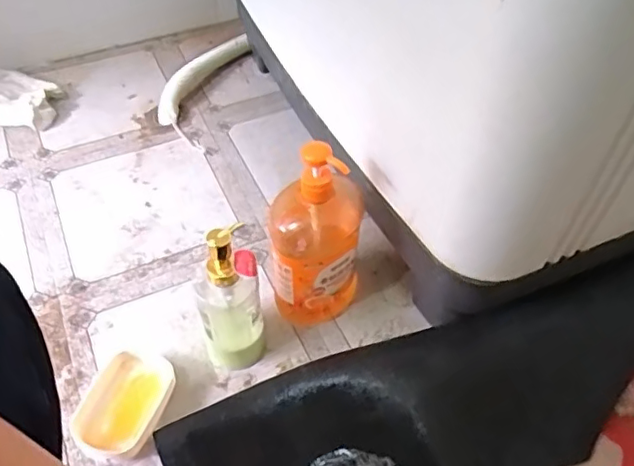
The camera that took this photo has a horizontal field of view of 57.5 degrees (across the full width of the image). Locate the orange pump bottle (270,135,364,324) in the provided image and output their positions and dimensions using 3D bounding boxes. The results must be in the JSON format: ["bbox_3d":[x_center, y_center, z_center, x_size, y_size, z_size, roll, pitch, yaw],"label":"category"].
[{"bbox_3d":[-0.002,0.010,0.699,0.109,0.257,0.082,4,50,2],"label":"orange pump bottle"}]

